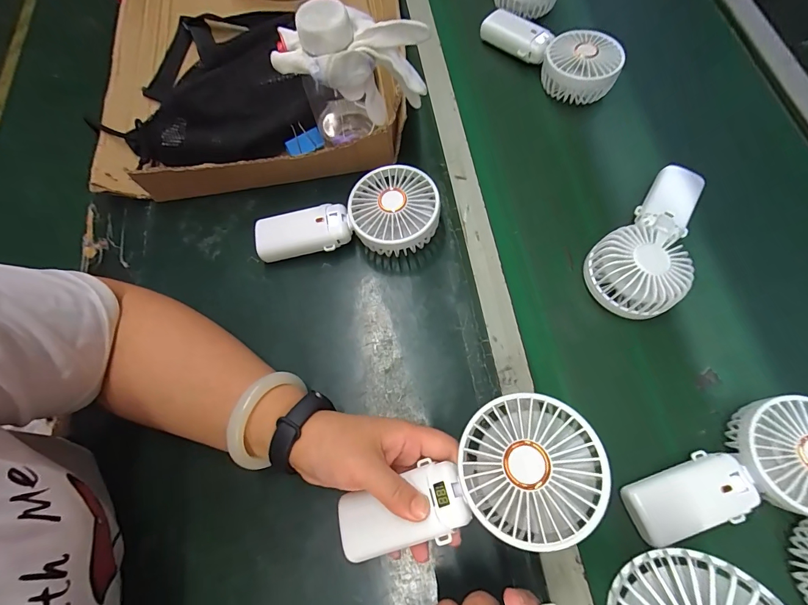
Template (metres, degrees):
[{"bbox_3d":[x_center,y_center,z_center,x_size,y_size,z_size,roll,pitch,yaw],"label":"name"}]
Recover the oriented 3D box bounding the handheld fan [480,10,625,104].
[{"bbox_3d":[0.185,-0.324,0.473,0.076,0.041,0.182,-36,72,-11],"label":"handheld fan"}]

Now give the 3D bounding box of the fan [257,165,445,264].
[{"bbox_3d":[-0.057,-0.084,0.381,0.177,0.048,0.083,-5,69,0],"label":"fan"}]

